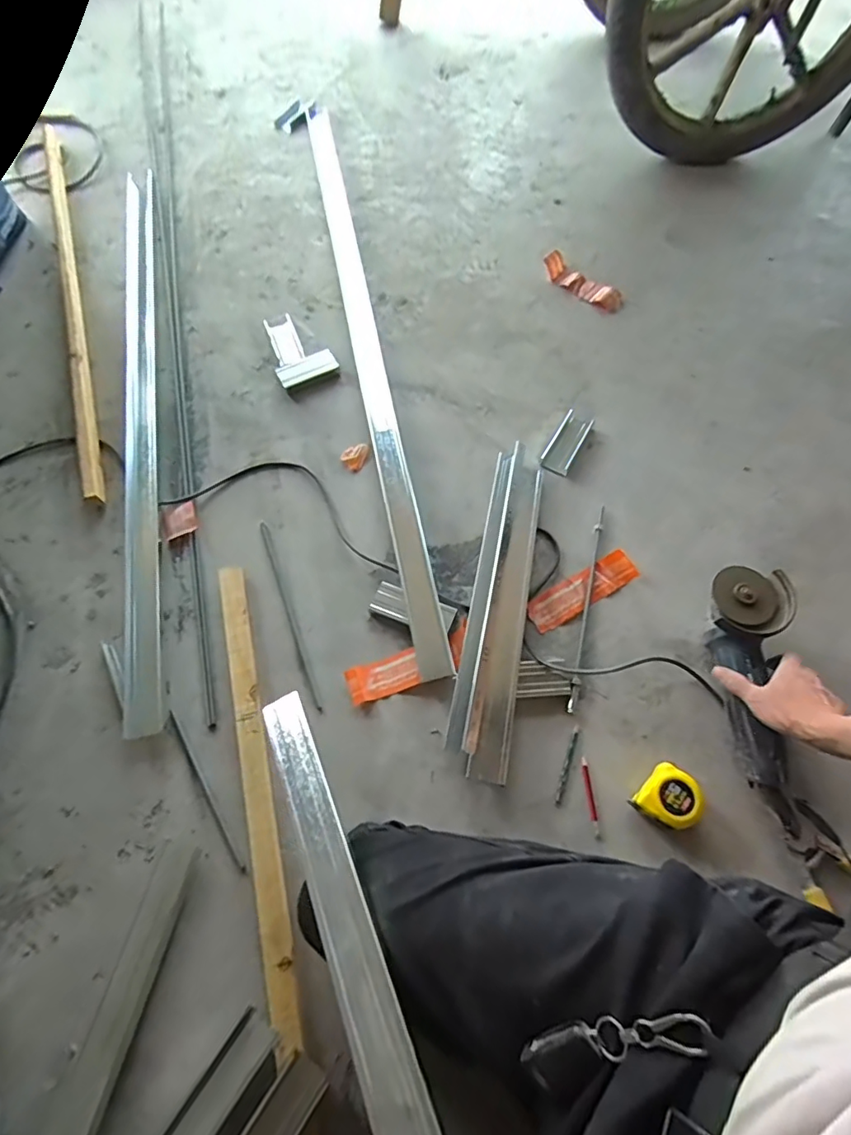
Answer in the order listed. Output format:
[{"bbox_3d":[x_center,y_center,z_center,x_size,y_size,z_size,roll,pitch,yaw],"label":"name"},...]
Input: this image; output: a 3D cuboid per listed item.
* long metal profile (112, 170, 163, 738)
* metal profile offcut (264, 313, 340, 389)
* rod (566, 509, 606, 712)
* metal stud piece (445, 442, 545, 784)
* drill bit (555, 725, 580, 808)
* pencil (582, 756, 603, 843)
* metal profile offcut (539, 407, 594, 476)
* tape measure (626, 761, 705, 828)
[{"bbox_3d":[-0.510,-0.300,0.933,0.078,0.025,1.161,-10,69,-4],"label":"long metal profile"},{"bbox_3d":[-0.244,-0.408,0.985,0.104,0.024,0.159,-29,71,-11],"label":"metal profile offcut"},{"bbox_3d":[0.242,0.052,0.792,0.014,0.015,0.327,14,69,5],"label":"rod"},{"bbox_3d":[0.113,0.041,0.784,0.088,0.043,0.509,11,69,4],"label":"metal stud piece"},{"bbox_3d":[0.189,0.264,0.709,0.010,0.006,0.106,20,70,8],"label":"drill bit"},{"bbox_3d":[0.215,0.301,0.692,0.011,0.008,0.099,-4,68,-2],"label":"pencil"},{"bbox_3d":[0.245,-0.215,0.910,0.053,0.021,0.131,29,71,11],"label":"metal profile offcut"},{"bbox_3d":[0.309,0.294,0.677,0.063,0.054,0.070,41,74,14],"label":"tape measure"}]

